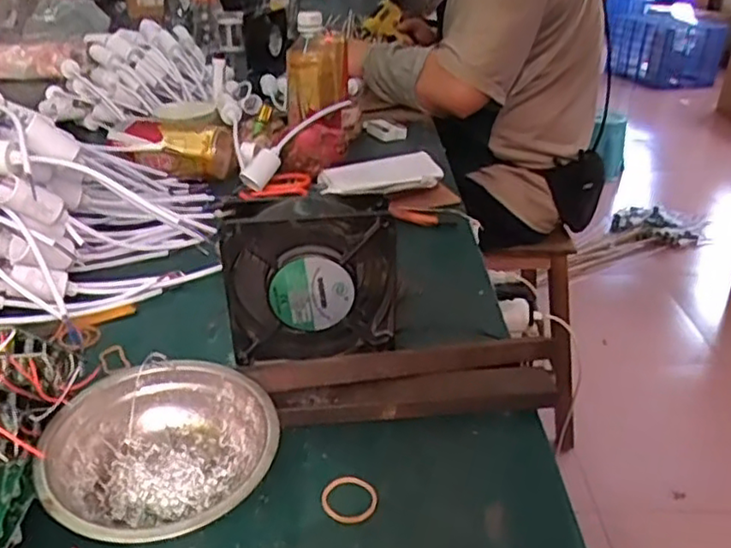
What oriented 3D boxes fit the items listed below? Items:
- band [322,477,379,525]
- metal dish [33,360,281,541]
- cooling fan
[{"bbox_3d":[-0.010,0.130,0.381,0.033,0.004,0.030,0,29,0],"label":"band"},{"bbox_3d":[-0.115,0.107,0.381,0.122,0.046,0.121,-9,30,-16],"label":"metal dish"},{"bbox_3d":[-0.039,0.001,0.485,0.123,0.108,0.046,-2,29,-4],"label":"cooling fan"}]

